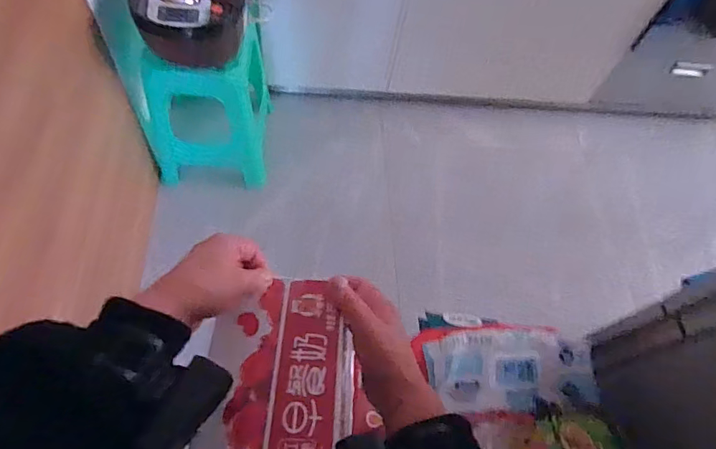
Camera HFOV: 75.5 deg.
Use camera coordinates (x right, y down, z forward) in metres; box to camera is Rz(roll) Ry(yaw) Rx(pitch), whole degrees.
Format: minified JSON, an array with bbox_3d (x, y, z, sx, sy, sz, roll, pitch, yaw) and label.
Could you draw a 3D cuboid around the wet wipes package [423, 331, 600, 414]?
[{"bbox_3d":[0.262,0.247,0.780,0.286,0.034,0.128,0,73,2],"label":"wet wipes package"}]

